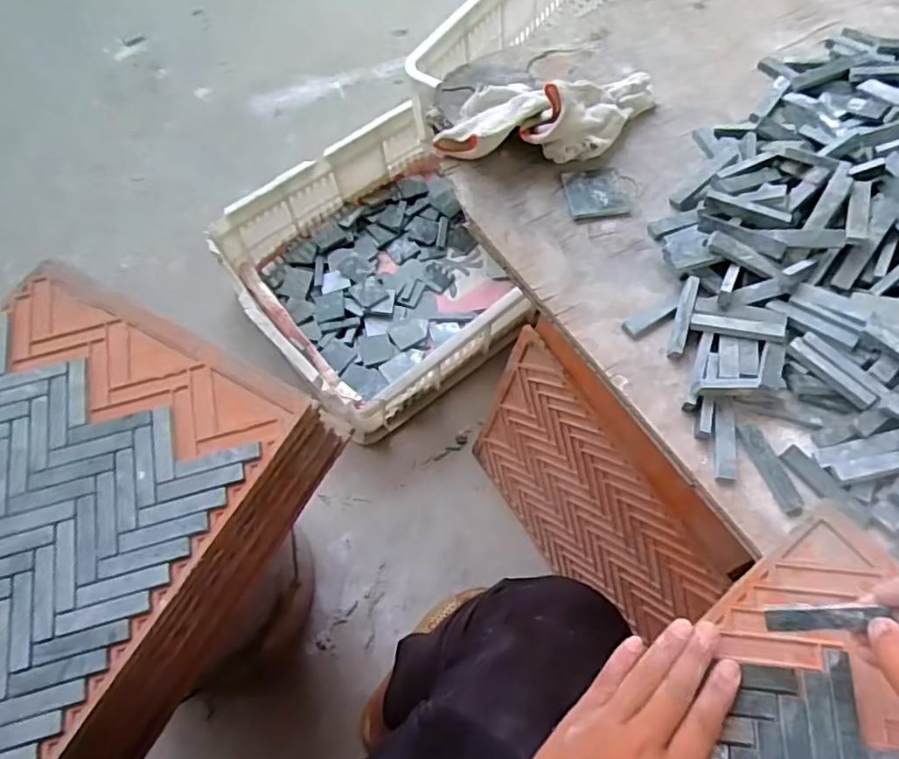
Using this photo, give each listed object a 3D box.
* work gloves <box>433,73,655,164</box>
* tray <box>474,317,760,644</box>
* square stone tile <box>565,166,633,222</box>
[{"bbox_3d":[0.086,-0.219,0.508,0.190,0.059,0.072,-11,64,-3],"label":"work gloves"},{"bbox_3d":[0.145,0.128,0.692,0.013,0.309,0.310,-24,63,-26],"label":"tray"},{"bbox_3d":[0.120,-0.153,0.510,0.049,0.007,0.047,-7,64,-1],"label":"square stone tile"}]

